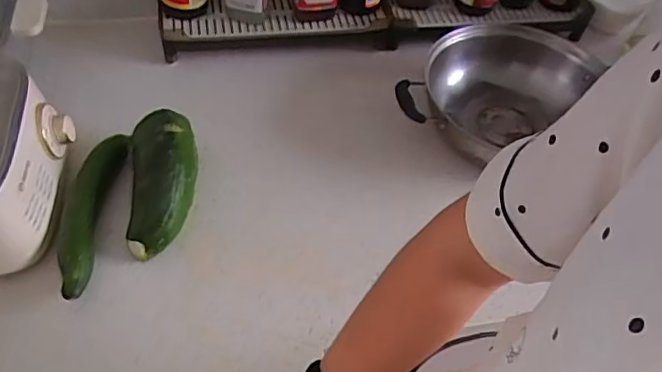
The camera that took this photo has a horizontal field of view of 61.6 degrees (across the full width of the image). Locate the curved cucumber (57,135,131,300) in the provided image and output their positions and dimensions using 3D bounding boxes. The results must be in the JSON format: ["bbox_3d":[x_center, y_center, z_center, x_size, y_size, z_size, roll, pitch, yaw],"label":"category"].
[{"bbox_3d":[-0.269,0.024,0.621,0.040,0.046,0.215,3,52,-3],"label":"curved cucumber"}]

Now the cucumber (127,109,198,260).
[{"bbox_3d":[-0.192,-0.006,0.638,0.074,0.072,0.162,-5,53,-10],"label":"cucumber"}]

